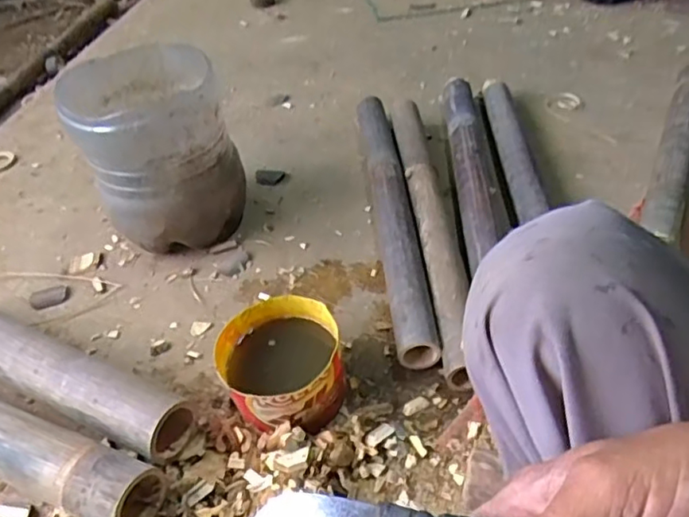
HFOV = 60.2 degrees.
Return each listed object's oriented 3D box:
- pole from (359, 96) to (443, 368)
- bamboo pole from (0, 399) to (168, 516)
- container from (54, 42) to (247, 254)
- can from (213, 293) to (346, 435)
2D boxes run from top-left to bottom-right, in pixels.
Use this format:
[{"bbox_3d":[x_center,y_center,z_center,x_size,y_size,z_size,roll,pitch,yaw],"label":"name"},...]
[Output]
[{"bbox_3d":[0.079,-0.097,1.032,0.060,0.071,0.688,-6,43,0],"label":"pole"},{"bbox_3d":[-0.489,0.208,0.752,0.591,0.085,0.075,14,46,20],"label":"bamboo pole"},{"bbox_3d":[-0.313,-0.177,1.014,0.221,0.275,0.243,-21,45,-14],"label":"container"},{"bbox_3d":[-0.074,0.139,0.763,0.153,0.098,0.153,-3,43,3],"label":"can"}]

